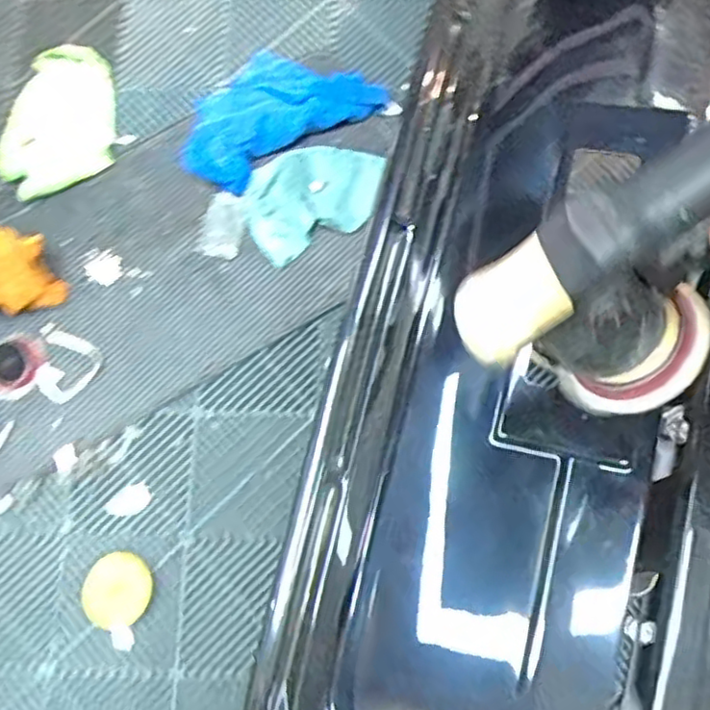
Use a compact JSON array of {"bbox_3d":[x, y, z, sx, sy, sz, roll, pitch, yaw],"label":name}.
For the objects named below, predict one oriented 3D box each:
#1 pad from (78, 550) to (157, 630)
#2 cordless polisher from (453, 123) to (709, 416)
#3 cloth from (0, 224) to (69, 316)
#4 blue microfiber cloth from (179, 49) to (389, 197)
[{"bbox_3d":[-0.363,0.357,1.028,0.102,0.024,0.103,-13,78,-2],"label":"pad"},{"bbox_3d":[0.206,-0.074,0.382,0.294,0.088,0.133,-42,79,28],"label":"cordless polisher"},{"bbox_3d":[-0.565,-0.141,1.104,0.147,0.081,0.133,-5,78,0],"label":"cloth"},{"bbox_3d":[-0.153,-0.435,1.174,0.344,0.052,0.213,-34,80,-6],"label":"blue microfiber cloth"}]

